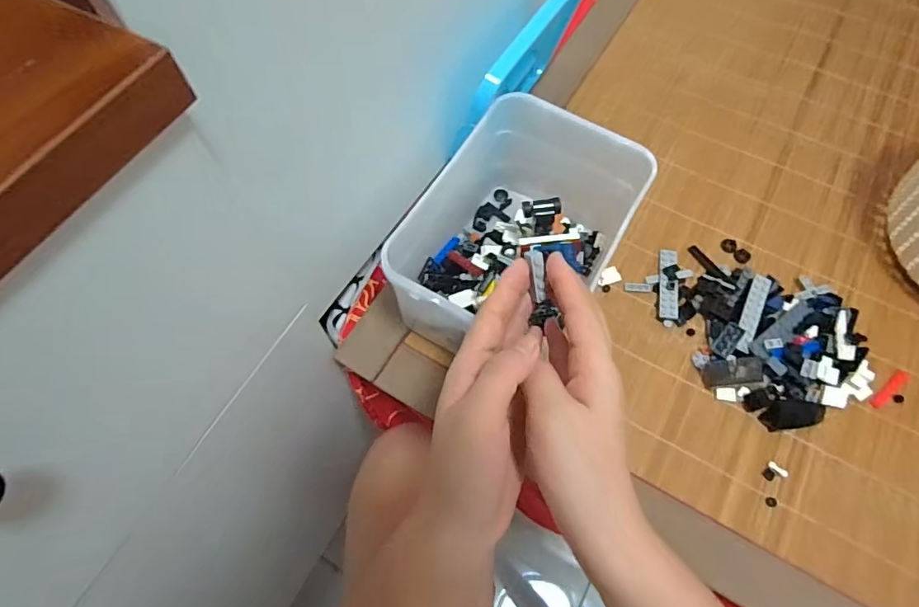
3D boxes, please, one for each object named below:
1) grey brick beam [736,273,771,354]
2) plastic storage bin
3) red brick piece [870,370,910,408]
[{"bbox_3d":[0.268,0.008,0.475,0.015,0.009,0.084,25,67,12],"label":"grey brick beam"},{"bbox_3d":[0.050,-0.050,0.448,0.147,0.119,0.210,28,68,13],"label":"plastic storage bin"},{"bbox_3d":[0.377,0.074,0.451,0.049,0.004,0.011,-37,69,-16],"label":"red brick piece"}]

